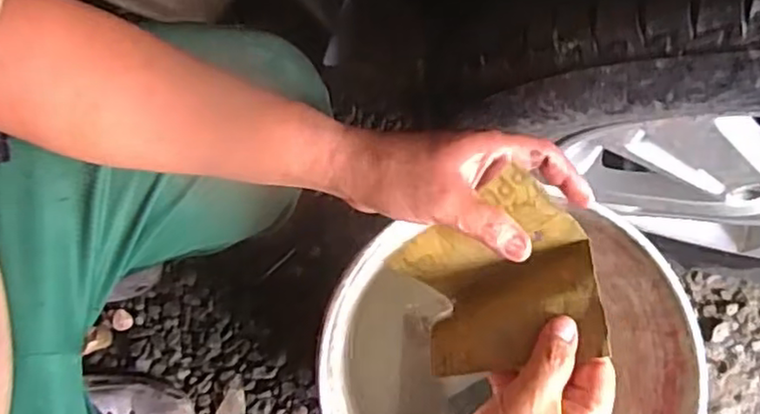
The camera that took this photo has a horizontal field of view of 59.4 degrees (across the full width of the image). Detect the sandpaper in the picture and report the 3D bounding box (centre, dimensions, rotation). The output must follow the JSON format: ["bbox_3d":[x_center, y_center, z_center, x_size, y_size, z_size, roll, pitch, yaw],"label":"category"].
[{"bbox_3d":[0.073,0.046,0.424,0.116,0.024,0.115,-25,88,23],"label":"sandpaper"}]

